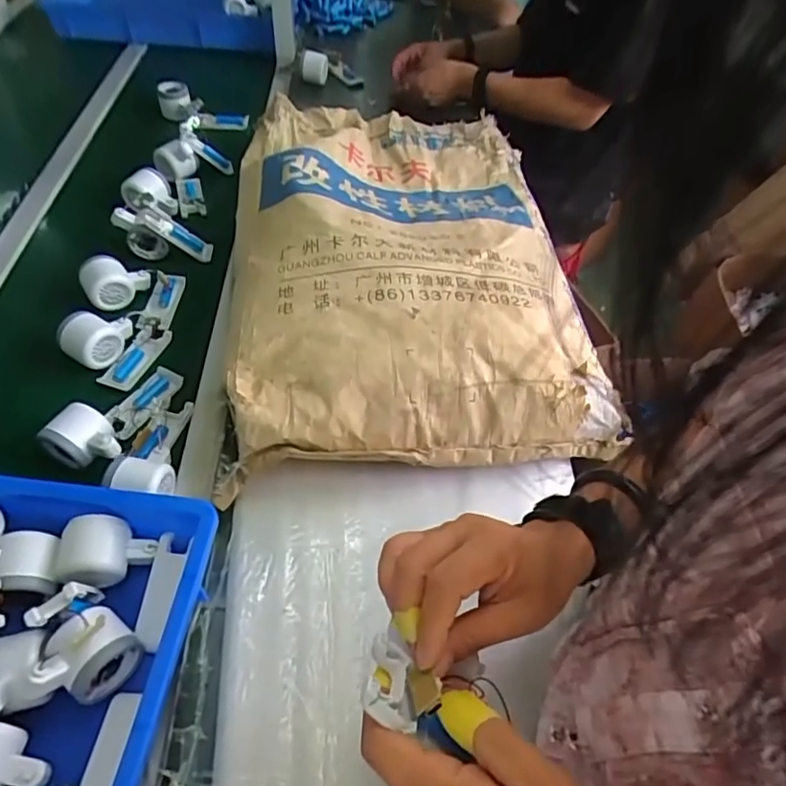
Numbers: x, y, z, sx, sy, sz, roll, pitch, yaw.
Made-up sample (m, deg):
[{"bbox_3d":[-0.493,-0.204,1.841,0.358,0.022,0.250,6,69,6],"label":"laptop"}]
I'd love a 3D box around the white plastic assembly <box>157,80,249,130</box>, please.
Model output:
[{"bbox_3d":[-0.381,-0.562,1.111,0.189,0.061,0.058,13,51,8],"label":"white plastic assembly"}]

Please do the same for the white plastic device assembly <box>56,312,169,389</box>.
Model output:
[{"bbox_3d":[-0.357,-0.068,0.705,0.111,0.042,0.102,14,51,8],"label":"white plastic device assembly"}]

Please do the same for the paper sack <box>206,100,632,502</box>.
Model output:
[{"bbox_3d":[0.015,-0.224,0.817,0.455,0.126,0.724,-3,51,-6],"label":"paper sack"}]

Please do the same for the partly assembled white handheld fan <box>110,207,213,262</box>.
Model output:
[{"bbox_3d":[-0.340,-0.229,0.833,0.139,0.074,0.027,15,47,-21],"label":"partly assembled white handheld fan"}]

